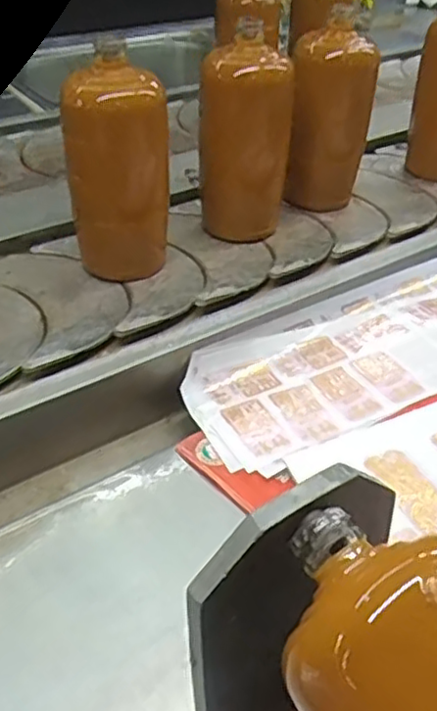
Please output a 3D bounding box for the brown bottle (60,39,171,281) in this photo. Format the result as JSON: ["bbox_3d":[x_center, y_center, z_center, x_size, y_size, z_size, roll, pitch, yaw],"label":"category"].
[{"bbox_3d":[-0.079,-0.151,0.558,0.059,0.177,0.073,23,43,26],"label":"brown bottle"}]

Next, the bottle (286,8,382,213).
[{"bbox_3d":[0.112,-0.237,0.668,0.079,0.179,0.067,10,39,11],"label":"bottle"}]

